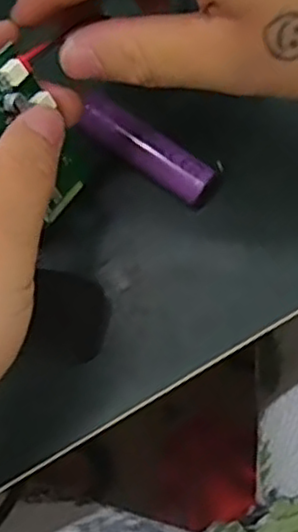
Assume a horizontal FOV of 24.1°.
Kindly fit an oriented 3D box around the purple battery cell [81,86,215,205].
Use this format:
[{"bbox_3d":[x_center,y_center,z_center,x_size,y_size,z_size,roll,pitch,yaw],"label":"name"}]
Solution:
[{"bbox_3d":[-0.001,-0.051,0.299,0.062,0.014,0.017,34,81,7],"label":"purple battery cell"}]

